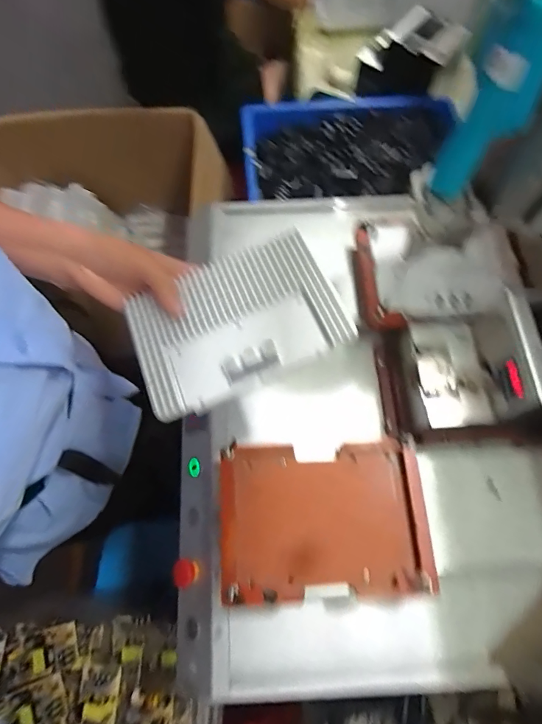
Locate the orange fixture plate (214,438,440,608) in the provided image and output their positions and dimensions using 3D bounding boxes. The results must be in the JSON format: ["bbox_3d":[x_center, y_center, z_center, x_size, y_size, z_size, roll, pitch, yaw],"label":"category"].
[{"bbox_3d":[0.056,0.169,0.447,0.216,0.021,0.151,-3,69,-1],"label":"orange fixture plate"}]

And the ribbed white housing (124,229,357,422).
[{"bbox_3d":[-0.035,-0.037,0.373,0.178,0.031,0.126,-23,71,-9],"label":"ribbed white housing"}]

